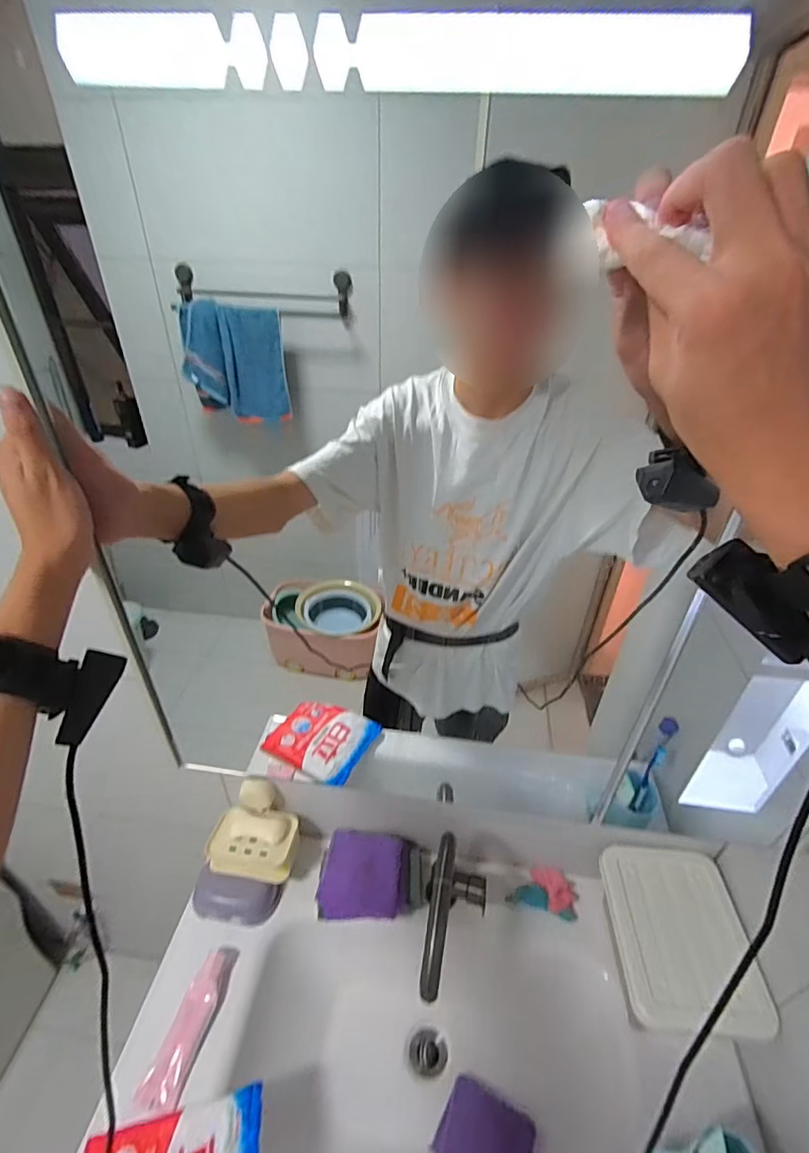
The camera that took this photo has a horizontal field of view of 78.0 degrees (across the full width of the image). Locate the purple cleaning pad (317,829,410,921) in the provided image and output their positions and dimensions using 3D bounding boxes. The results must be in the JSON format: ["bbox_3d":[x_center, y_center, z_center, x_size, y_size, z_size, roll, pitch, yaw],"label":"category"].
[{"bbox_3d":[-0.066,0.480,0.804,0.143,0.032,0.120,-1,52,9],"label":"purple cleaning pad"}]

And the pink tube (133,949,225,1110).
[{"bbox_3d":[-0.295,0.606,0.677,0.048,0.024,0.159,8,35,9],"label":"pink tube"}]

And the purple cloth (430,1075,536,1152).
[{"bbox_3d":[0.115,0.782,0.697,0.123,0.028,0.084,15,37,19],"label":"purple cloth"}]

